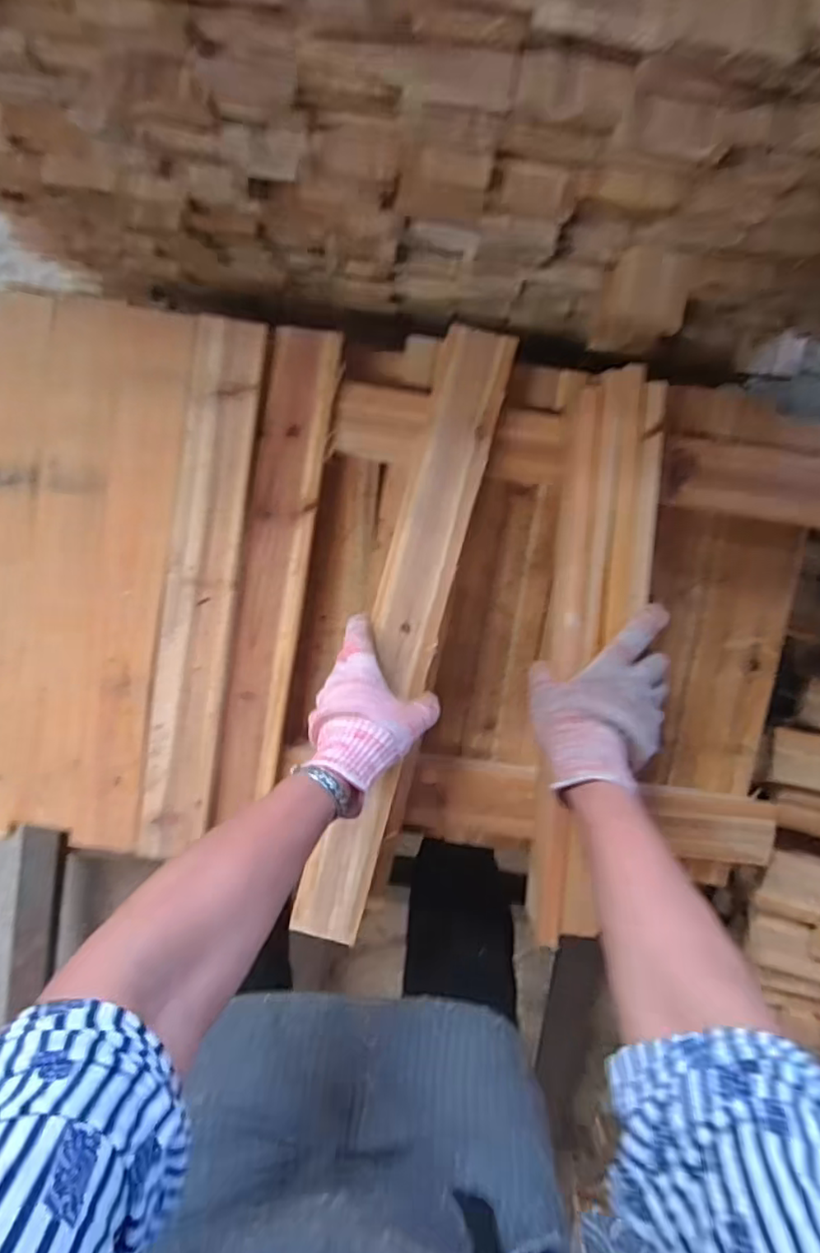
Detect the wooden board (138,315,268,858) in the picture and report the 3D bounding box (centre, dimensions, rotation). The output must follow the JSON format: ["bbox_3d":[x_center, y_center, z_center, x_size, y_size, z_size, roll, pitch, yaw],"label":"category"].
[{"bbox_3d":[-0.198,-0.027,0.561,0.068,0.012,0.496,8,96,-1],"label":"wooden board"}]

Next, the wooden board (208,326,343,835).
[{"bbox_3d":[-0.133,-0.045,0.576,0.061,0.027,0.464,10,96,-1],"label":"wooden board"}]

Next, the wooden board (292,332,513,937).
[{"bbox_3d":[-0.005,0.011,0.550,0.064,0.013,0.565,14,91,-2],"label":"wooden board"}]

